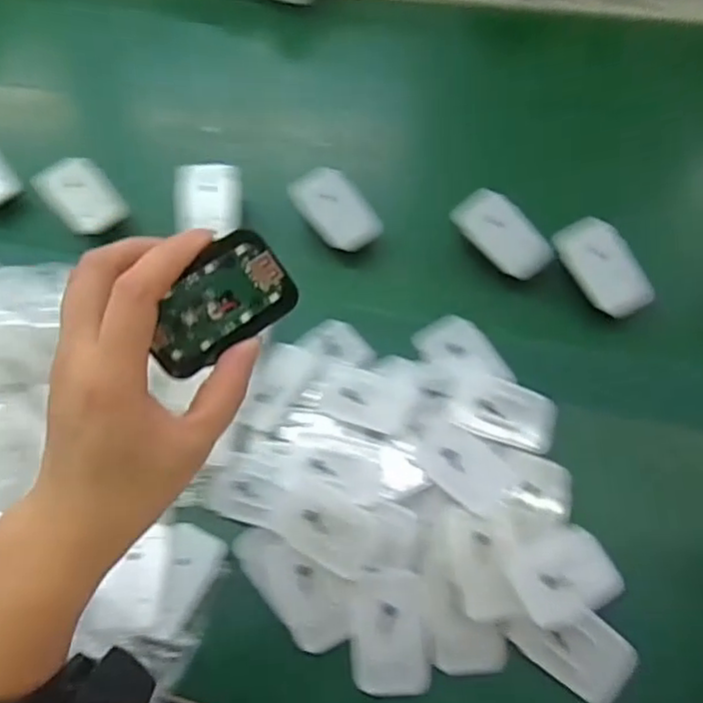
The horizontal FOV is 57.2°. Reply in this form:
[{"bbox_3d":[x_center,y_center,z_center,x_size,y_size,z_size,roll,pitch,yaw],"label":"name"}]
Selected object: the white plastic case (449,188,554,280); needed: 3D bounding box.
[{"bbox_3d":[0.124,-0.096,0.523,0.043,0.020,0.083,-39,68,-15],"label":"white plastic case"}]

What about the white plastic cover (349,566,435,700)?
[{"bbox_3d":[0.024,0.177,0.408,0.049,0.004,0.072,-4,70,1],"label":"white plastic cover"}]

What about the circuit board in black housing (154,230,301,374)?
[{"bbox_3d":[-0.059,-0.020,0.282,0.068,0.009,0.041,-35,109,7],"label":"circuit board in black housing"}]

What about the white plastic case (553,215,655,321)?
[{"bbox_3d":[0.195,-0.066,0.499,0.046,0.018,0.081,-25,65,-9],"label":"white plastic case"}]

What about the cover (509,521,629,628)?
[{"bbox_3d":[0.135,0.139,0.409,0.063,0.004,0.054,-23,65,-8],"label":"cover"}]

